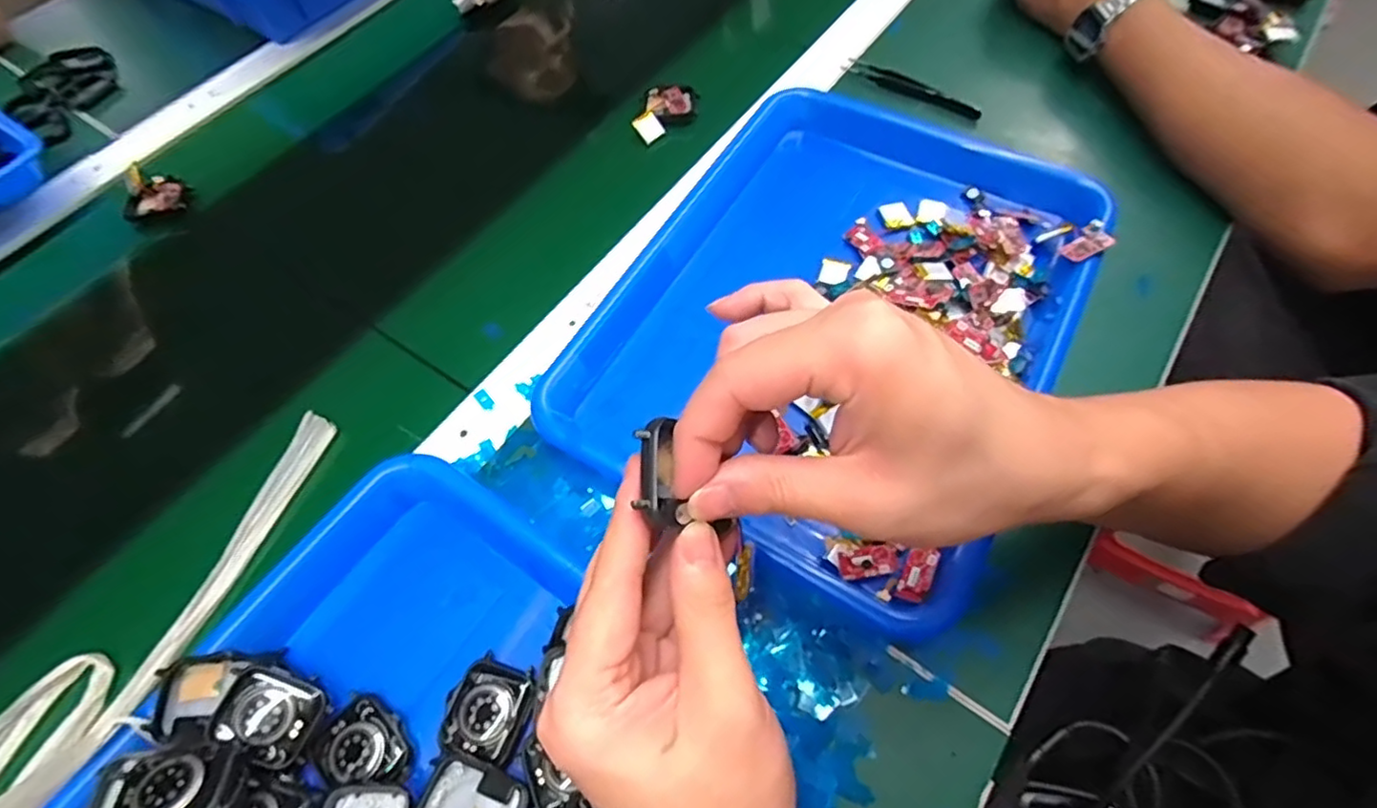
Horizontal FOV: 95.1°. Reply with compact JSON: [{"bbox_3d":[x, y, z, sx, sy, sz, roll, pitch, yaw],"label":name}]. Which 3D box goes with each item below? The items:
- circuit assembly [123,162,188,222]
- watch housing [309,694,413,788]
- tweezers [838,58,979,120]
[{"bbox_3d":[-0.420,-0.165,0.487,0.043,0.027,0.030,-21,63,-6],"label":"circuit assembly"},{"bbox_3d":[-0.150,0.159,0.289,0.041,0.013,0.034,30,69,18],"label":"watch housing"},{"bbox_3d":[0.178,-0.253,0.506,0.115,0.011,0.012,32,69,19],"label":"tweezers"}]

